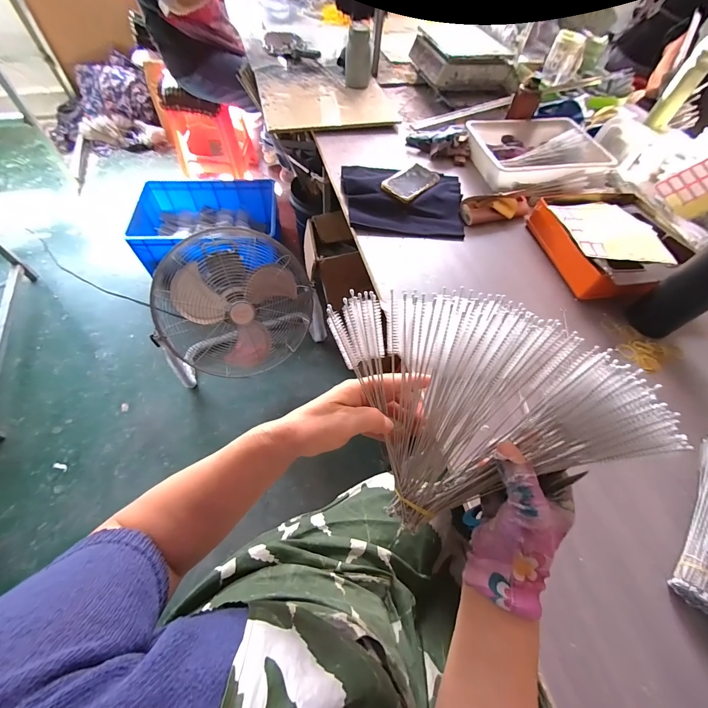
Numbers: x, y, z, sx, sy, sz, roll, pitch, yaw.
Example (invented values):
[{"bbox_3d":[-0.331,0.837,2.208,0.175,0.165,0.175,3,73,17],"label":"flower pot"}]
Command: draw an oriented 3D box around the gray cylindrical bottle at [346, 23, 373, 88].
[{"bbox_3d":[0.015,-0.903,0.955,0.078,0.133,0.087,4,59,-1],"label":"gray cylindrical bottle"}]

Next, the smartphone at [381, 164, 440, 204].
[{"bbox_3d":[0.140,-0.410,0.746,0.080,0.008,0.164,41,61,11],"label":"smartphone"}]

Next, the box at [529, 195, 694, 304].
[{"bbox_3d":[0.552,-0.245,0.676,0.278,0.071,0.294,-10,60,-10],"label":"box"}]

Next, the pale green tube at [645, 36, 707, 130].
[{"bbox_3d":[0.979,-0.801,0.932,0.065,0.211,0.070,28,61,13],"label":"pale green tube"}]

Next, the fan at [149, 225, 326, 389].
[{"bbox_3d":[-0.410,-0.137,1.061,0.472,0.422,0.287,-19,62,-14],"label":"fan"}]

